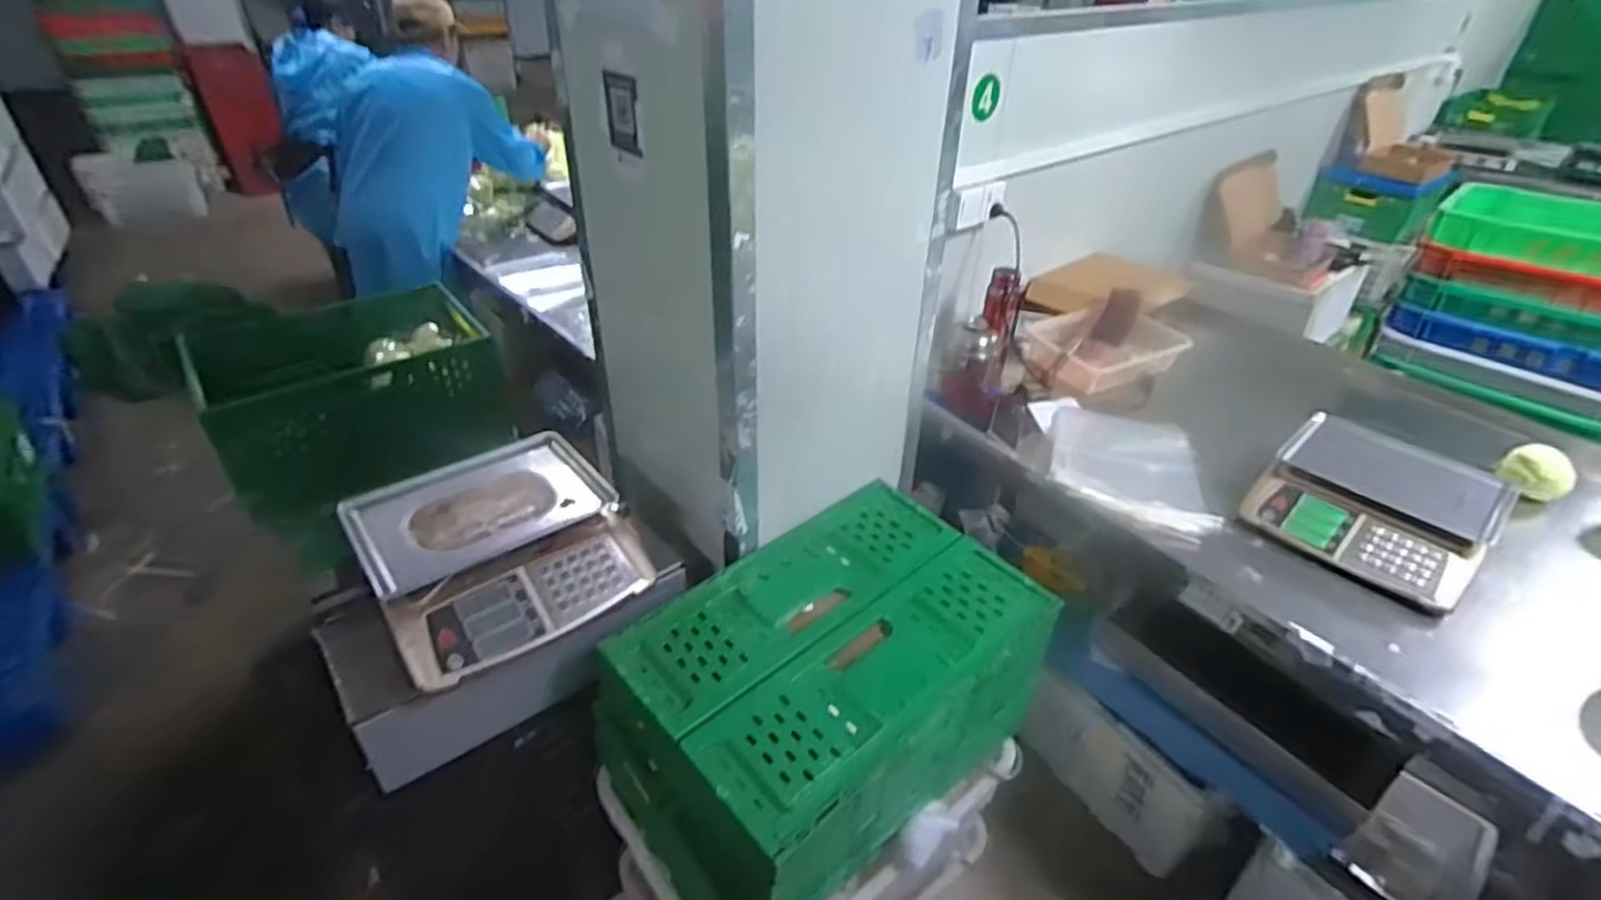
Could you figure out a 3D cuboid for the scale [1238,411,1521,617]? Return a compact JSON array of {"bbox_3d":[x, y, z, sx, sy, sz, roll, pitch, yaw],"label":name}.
[{"bbox_3d":[1.109,0.092,1.420,0.370,0.119,0.360,-28,45,-35],"label":"scale"}]

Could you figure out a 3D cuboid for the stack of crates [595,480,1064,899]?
[{"bbox_3d":[0.033,0.399,1.200,0.661,0.325,0.422,-25,43,-32],"label":"stack of crates"}]

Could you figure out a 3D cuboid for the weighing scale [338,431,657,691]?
[{"bbox_3d":[-0.465,0.152,1.146,0.365,0.129,0.361,-22,42,-30],"label":"weighing scale"}]

